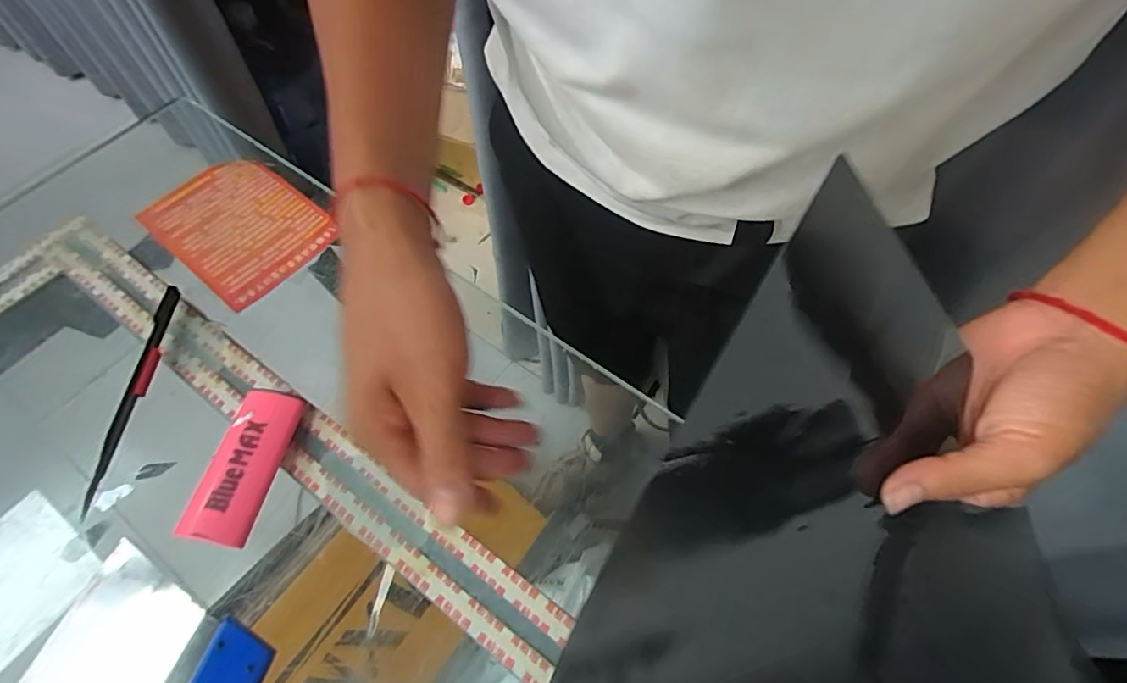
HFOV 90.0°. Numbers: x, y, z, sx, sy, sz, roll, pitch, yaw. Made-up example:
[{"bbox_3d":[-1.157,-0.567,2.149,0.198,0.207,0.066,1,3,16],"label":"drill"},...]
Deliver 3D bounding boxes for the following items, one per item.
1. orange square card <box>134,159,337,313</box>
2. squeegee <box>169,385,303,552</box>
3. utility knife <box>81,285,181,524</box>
[{"bbox_3d":[-0.251,-0.091,0.436,0.129,0.007,0.097,36,66,17],"label":"orange square card"},{"bbox_3d":[-0.186,0.072,0.331,0.041,0.018,0.088,10,61,7],"label":"squeegee"},{"bbox_3d":[-0.272,0.031,0.356,0.014,0.016,0.155,-3,60,0],"label":"utility knife"}]

